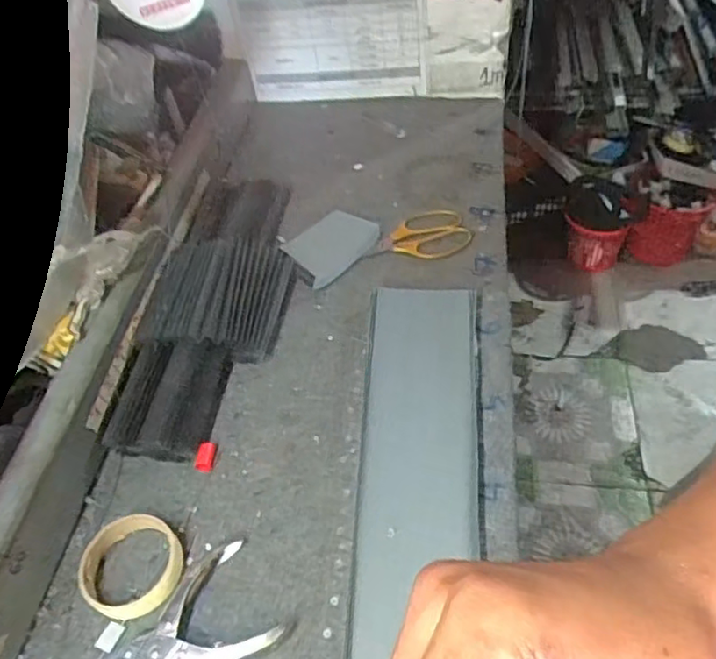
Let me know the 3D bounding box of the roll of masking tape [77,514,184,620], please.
[{"bbox_3d":[-0.200,0.209,0.548,0.078,0.031,0.086,11,51,15],"label":"roll of masking tape"}]

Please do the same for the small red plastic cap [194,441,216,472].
[{"bbox_3d":[-0.154,0.128,0.621,0.015,0.016,0.029,3,50,9],"label":"small red plastic cap"}]

